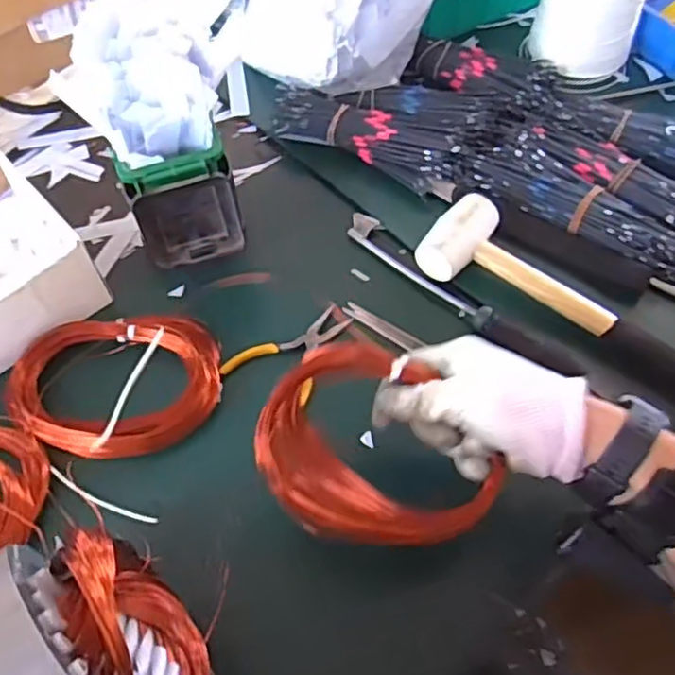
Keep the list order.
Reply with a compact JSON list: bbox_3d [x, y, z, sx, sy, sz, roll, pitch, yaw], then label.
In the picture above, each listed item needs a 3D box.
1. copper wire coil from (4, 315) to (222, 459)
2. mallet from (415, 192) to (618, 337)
[{"bbox_3d":[-0.182,0.033,0.535,0.165,0.026,0.121,-4,57,-1],"label":"copper wire coil"},{"bbox_3d":[0.157,-0.054,0.569,0.169,0.040,0.079,36,64,22],"label":"mallet"}]

